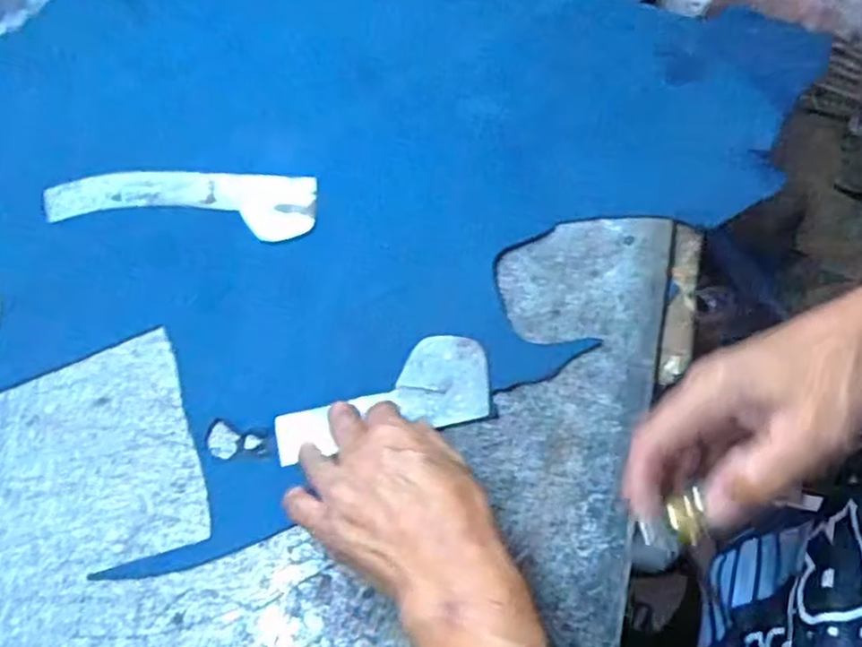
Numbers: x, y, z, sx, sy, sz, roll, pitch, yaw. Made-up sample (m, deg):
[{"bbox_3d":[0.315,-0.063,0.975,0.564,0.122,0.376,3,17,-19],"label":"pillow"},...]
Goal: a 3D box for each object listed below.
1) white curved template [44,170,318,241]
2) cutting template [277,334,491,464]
[{"bbox_3d":[-0.192,-0.095,0.552,0.208,0.006,0.057,4,63,5],"label":"white curved template"},{"bbox_3d":[-0.031,0.050,0.468,0.144,0.004,0.061,-18,63,-6],"label":"cutting template"}]

